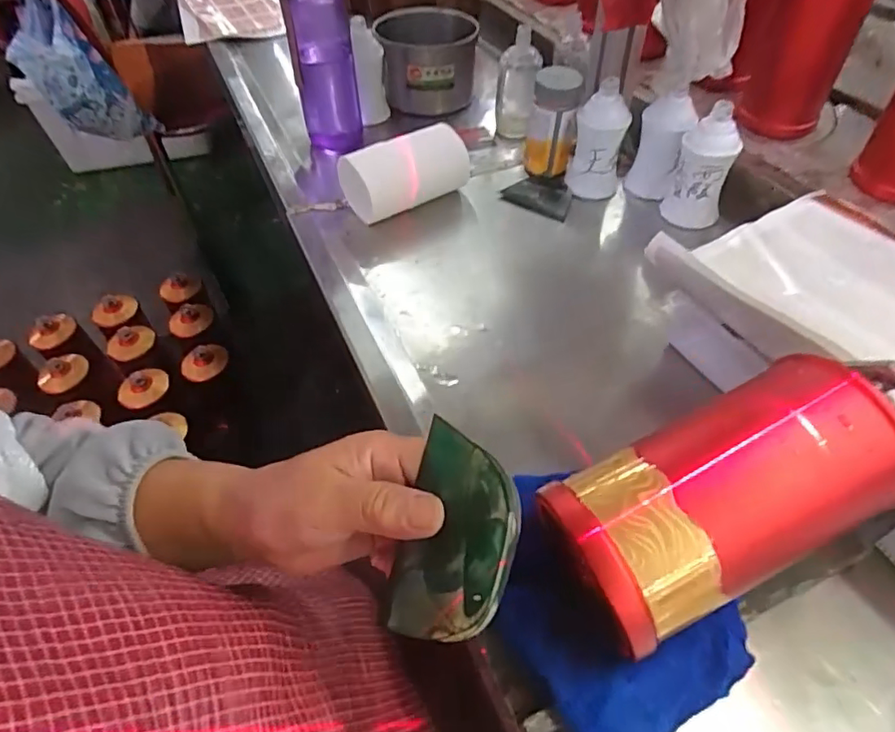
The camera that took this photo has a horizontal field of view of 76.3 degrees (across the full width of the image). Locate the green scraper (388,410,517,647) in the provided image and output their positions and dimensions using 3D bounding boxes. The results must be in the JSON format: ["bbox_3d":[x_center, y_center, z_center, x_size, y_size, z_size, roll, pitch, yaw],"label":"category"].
[{"bbox_3d":[0.002,0.076,0.252,0.059,0.006,0.089,12,82,43],"label":"green scraper"}]

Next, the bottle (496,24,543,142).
[{"bbox_3d":[0.088,-0.352,0.718,0.054,0.113,0.046,3,50,5],"label":"bottle"}]

